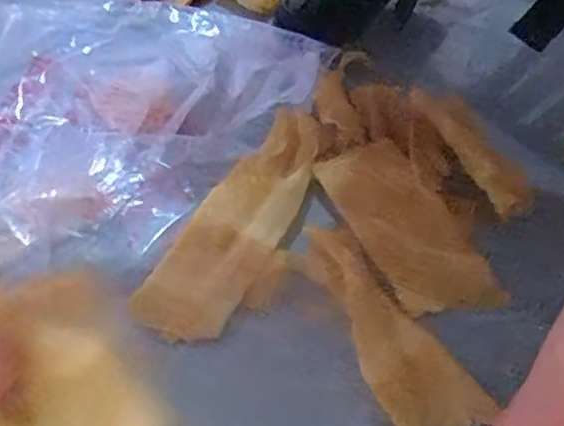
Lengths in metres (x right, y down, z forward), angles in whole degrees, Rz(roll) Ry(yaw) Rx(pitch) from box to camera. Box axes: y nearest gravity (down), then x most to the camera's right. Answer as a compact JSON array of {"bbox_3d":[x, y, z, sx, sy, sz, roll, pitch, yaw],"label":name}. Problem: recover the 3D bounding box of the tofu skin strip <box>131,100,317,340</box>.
[{"bbox_3d":[-0.030,-0.005,0.536,0.076,0.014,0.259,23,54,16],"label":"tofu skin strip"}]

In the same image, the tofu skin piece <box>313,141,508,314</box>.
[{"bbox_3d":[0.107,0.017,0.543,0.089,0.017,0.181,-31,71,-24],"label":"tofu skin piece"}]

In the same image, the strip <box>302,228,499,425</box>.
[{"bbox_3d":[0.074,0.088,0.481,0.067,0.011,0.191,-23,55,-19],"label":"strip"}]

